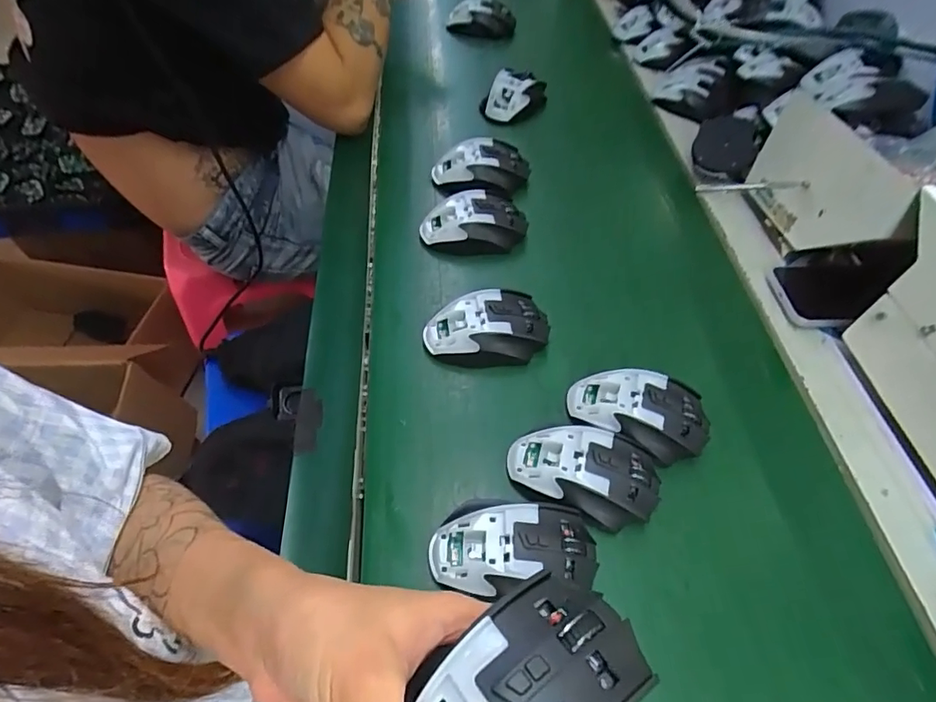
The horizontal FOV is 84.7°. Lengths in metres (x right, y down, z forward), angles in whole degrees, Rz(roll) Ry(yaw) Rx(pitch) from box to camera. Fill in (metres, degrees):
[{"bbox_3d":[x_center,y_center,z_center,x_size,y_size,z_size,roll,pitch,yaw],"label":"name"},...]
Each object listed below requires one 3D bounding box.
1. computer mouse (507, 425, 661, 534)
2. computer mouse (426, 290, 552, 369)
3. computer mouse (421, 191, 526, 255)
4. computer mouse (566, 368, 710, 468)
[{"bbox_3d":[0.090,0.095,0.397,0.113,0.034,0.065,11,54,5],"label":"computer mouse"},{"bbox_3d":[0.018,-0.019,0.478,0.111,0.040,0.065,-12,56,-11],"label":"computer mouse"},{"bbox_3d":[0.006,-0.139,0.566,0.113,0.047,0.059,-3,54,-4],"label":"computer mouse"},{"bbox_3d":[0.144,0.051,0.430,0.113,0.034,0.068,11,55,6],"label":"computer mouse"}]

